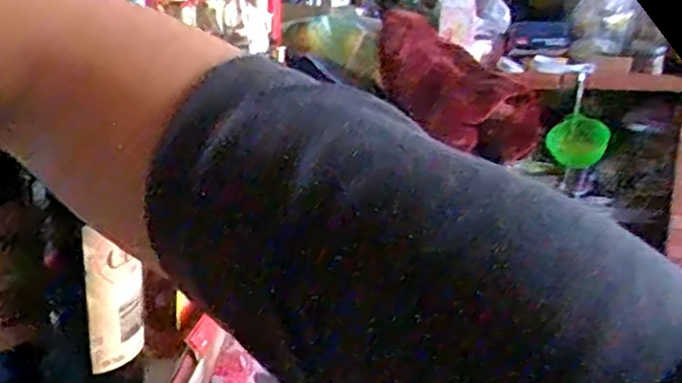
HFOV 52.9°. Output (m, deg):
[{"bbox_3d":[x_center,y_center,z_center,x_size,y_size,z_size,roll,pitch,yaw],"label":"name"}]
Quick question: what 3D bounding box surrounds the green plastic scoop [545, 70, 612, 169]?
[{"bbox_3d":[0.629,-0.180,1.791,0.152,0.244,0.056,-8,21,-23],"label":"green plastic scoop"}]

